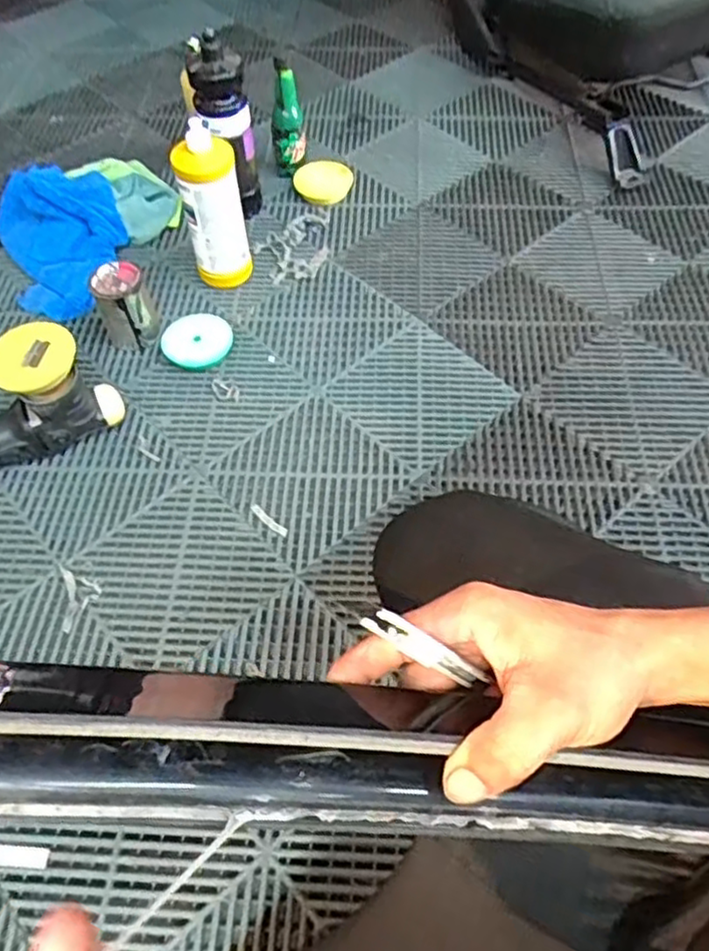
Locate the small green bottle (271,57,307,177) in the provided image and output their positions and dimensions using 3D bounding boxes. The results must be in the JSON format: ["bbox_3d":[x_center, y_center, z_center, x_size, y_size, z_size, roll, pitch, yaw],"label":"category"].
[{"bbox_3d":[-0.112,-0.582,1.155,0.052,0.182,0.050,31,62,21],"label":"small green bottle"}]

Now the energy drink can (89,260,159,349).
[{"bbox_3d":[-0.318,-0.233,0.961,0.064,0.109,0.064,-1,57,1],"label":"energy drink can"}]

